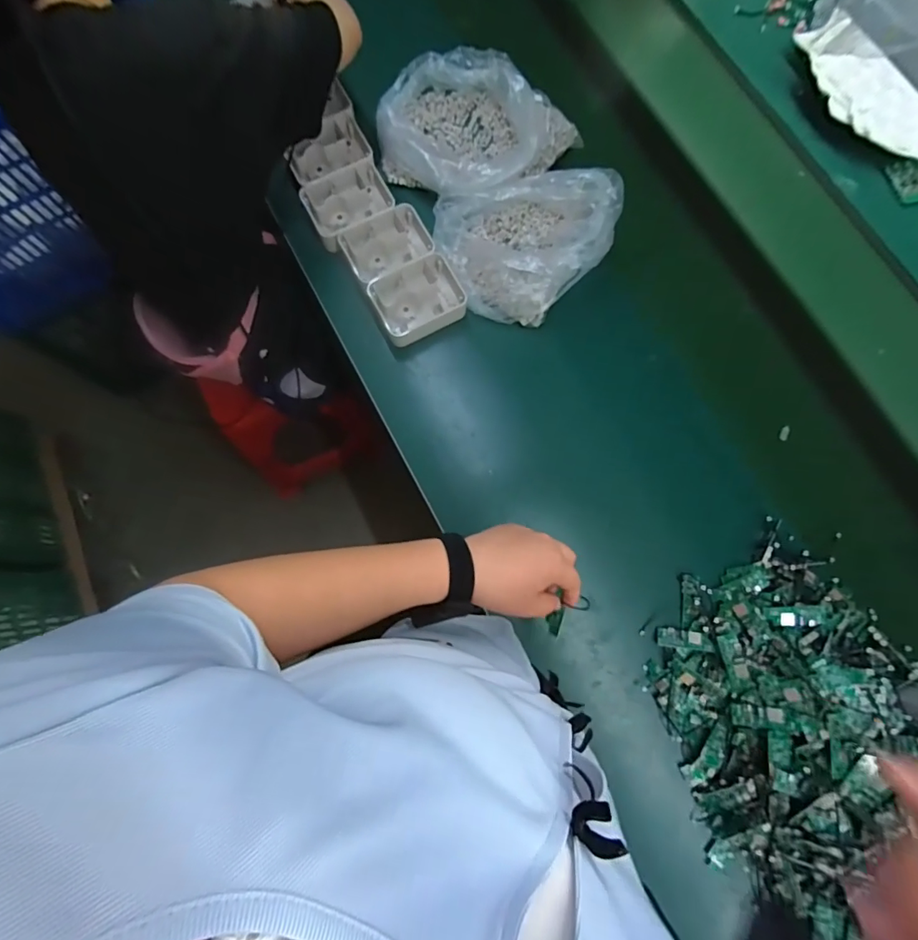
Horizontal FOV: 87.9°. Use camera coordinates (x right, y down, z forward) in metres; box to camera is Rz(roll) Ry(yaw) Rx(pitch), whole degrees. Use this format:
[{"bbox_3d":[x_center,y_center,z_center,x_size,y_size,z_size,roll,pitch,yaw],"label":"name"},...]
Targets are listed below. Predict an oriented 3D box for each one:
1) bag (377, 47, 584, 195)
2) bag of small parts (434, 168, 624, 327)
[{"bbox_3d":[0.033,-0.534,0.756,0.320,0.082,0.220,9,78,1],"label":"bag"},{"bbox_3d":[0.093,-0.343,0.709,0.259,0.081,0.211,10,78,1],"label":"bag of small parts"}]

